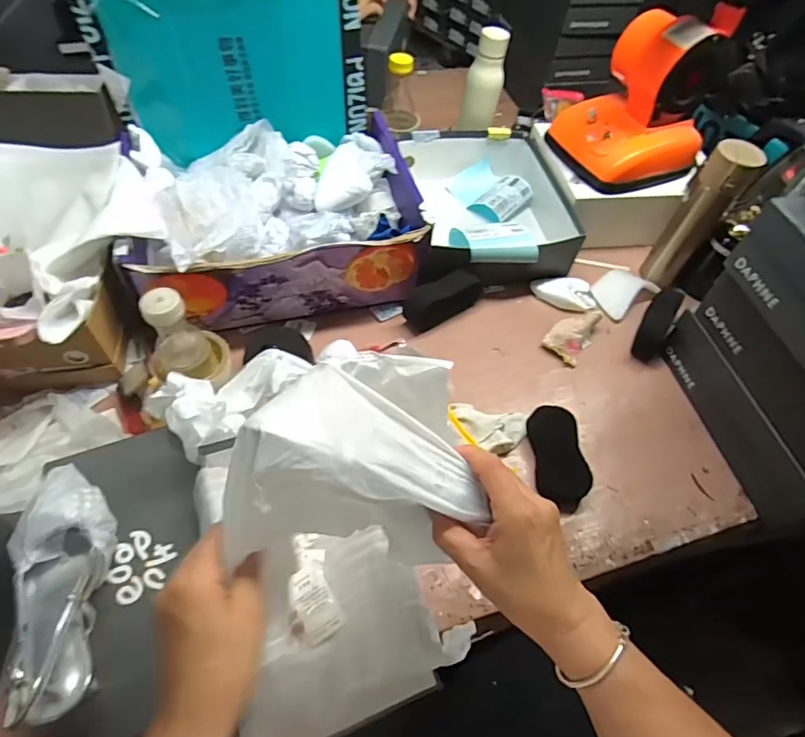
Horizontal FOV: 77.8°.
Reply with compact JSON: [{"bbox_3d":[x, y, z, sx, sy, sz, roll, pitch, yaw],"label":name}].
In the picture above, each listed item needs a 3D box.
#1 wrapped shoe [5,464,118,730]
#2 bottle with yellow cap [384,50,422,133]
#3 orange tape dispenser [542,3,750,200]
[{"bbox_3d":[-0.315,0.194,0.462,0.087,0.070,0.236,-17,46,-16],"label":"wrapped shoe"},{"bbox_3d":[0.001,-0.507,0.924,0.072,0.130,0.055,8,55,0],"label":"bottle with yellow cap"},{"bbox_3d":[0.378,-0.426,0.792,0.202,0.210,0.170,-14,58,-14],"label":"orange tape dispenser"}]

